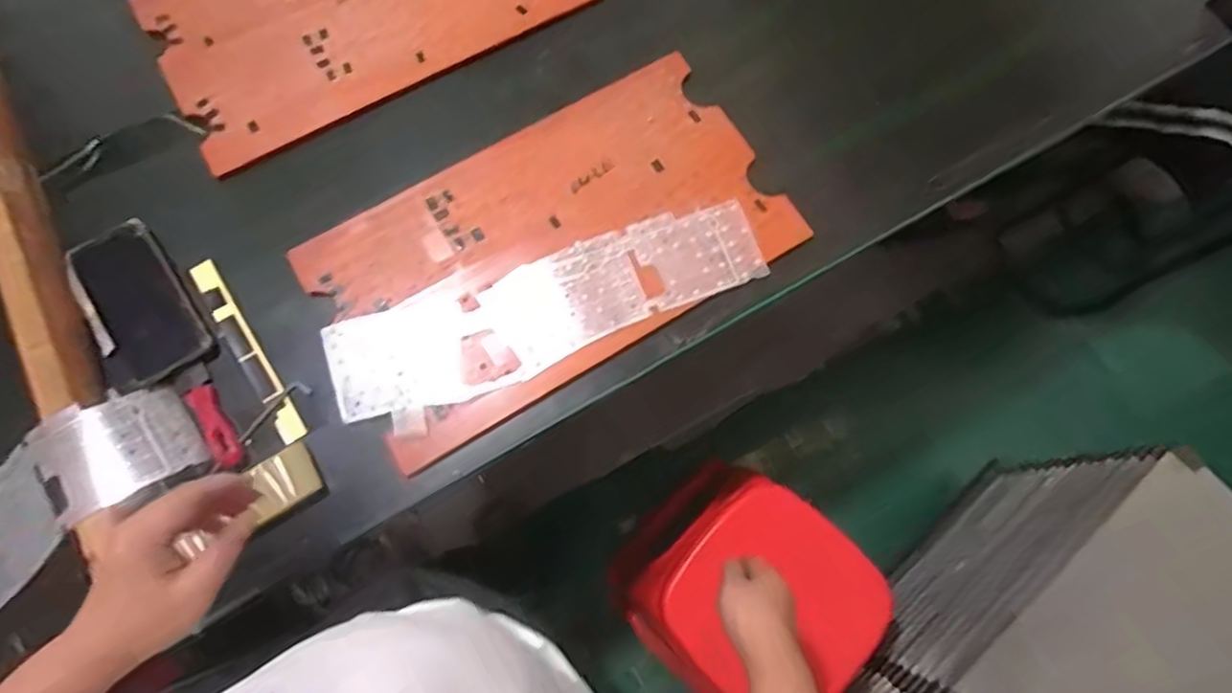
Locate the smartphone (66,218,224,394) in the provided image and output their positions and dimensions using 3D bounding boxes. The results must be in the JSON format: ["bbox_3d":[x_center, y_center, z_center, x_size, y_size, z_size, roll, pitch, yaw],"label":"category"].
[{"bbox_3d":[-0.479,-0.039,0.644,0.094,0.018,0.170,-34,81,-12],"label":"smartphone"}]

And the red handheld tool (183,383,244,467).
[{"bbox_3d":[-0.381,0.076,0.616,0.026,0.007,0.086,-33,78,-10],"label":"red handheld tool"}]

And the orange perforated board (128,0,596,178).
[{"bbox_3d":[-0.294,-0.416,0.769,0.481,0.018,0.280,-29,77,-9],"label":"orange perforated board"}]

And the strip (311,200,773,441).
[{"bbox_3d":[-0.068,-0.042,0.654,0.440,0.008,0.123,-23,76,-8],"label":"strip"}]

